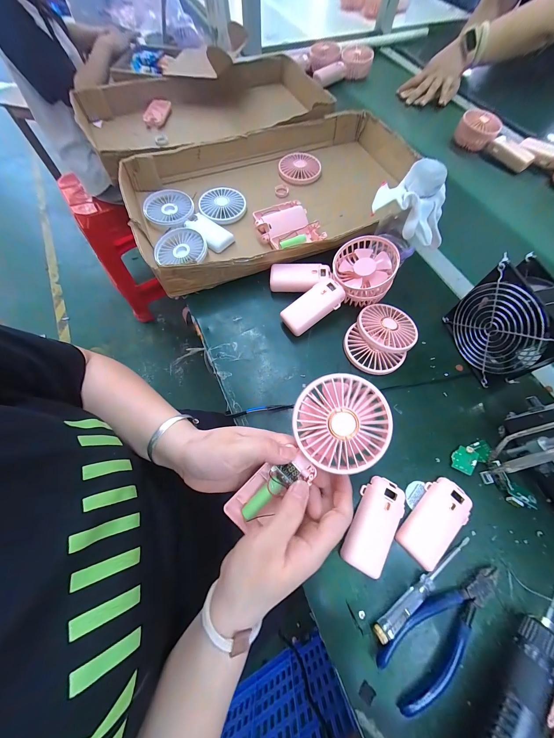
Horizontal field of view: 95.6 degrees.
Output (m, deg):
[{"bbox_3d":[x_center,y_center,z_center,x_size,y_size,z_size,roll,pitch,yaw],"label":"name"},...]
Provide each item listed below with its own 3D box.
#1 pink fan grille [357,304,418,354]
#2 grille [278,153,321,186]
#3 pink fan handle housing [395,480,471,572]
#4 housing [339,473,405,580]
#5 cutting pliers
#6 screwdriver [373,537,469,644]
[{"bbox_3d":[0.162,-0.063,0.372,0.084,0.016,0.083,0,66,-1],"label":"pink fan grille"},{"bbox_3d":[0.047,-0.424,0.528,0.086,0.016,0.088,0,66,-1],"label":"grille"},{"bbox_3d":[0.177,0.168,0.278,0.045,0.014,0.093,42,72,15],"label":"pink fan handle housing"},{"bbox_3d":[0.107,0.169,0.275,0.046,0.017,0.093,27,69,10],"label":"housing"},{"bbox_3d":[0.166,0.251,0.245,0.151,0.012,0.055,-31,71,-14],"label":"cutting pliers"},{"bbox_3d":[0.153,0.222,0.254,0.135,0.017,0.016,-28,70,-13],"label":"screwdriver"}]

